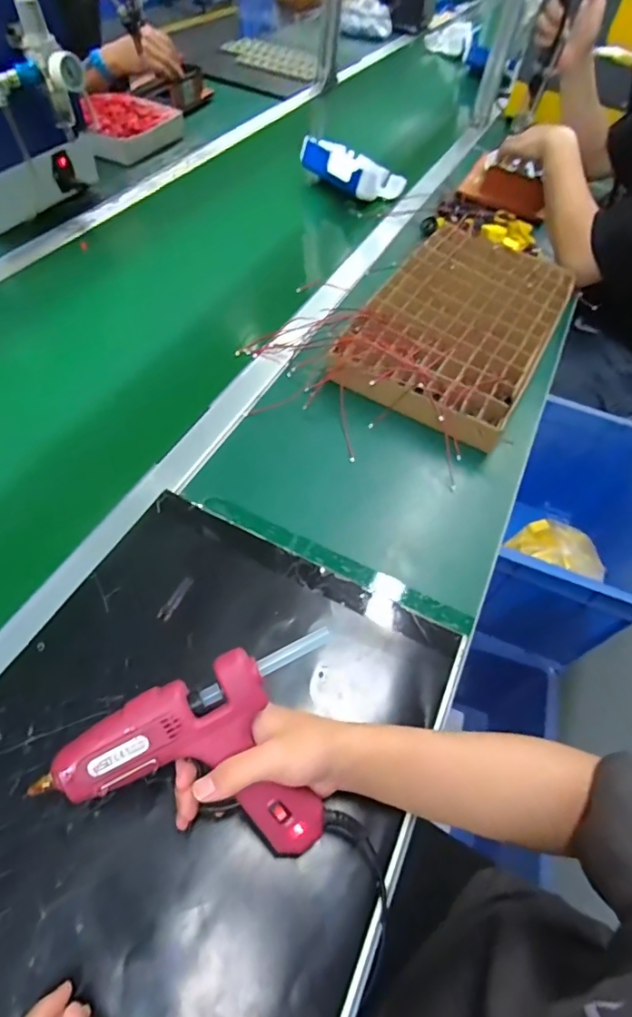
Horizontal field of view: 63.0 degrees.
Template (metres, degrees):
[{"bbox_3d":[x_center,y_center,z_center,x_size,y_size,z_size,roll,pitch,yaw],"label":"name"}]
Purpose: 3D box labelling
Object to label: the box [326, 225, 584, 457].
[{"bbox_3d":[0.225,-0.290,0.768,0.247,0.046,0.450,29,56,12],"label":"box"}]

